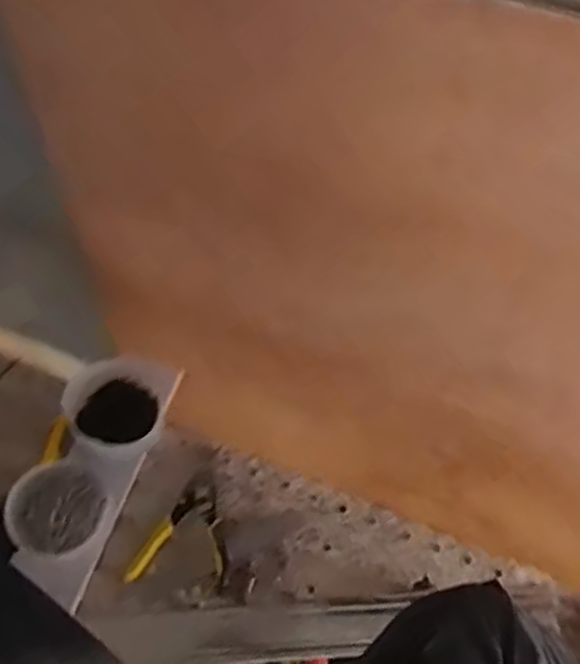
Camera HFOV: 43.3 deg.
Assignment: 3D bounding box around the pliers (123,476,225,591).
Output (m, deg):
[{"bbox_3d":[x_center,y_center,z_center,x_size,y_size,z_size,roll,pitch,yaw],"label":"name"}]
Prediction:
[{"bbox_3d":[-0.170,0.313,1.152,0.150,0.039,0.160,6,58,4],"label":"pliers"}]

